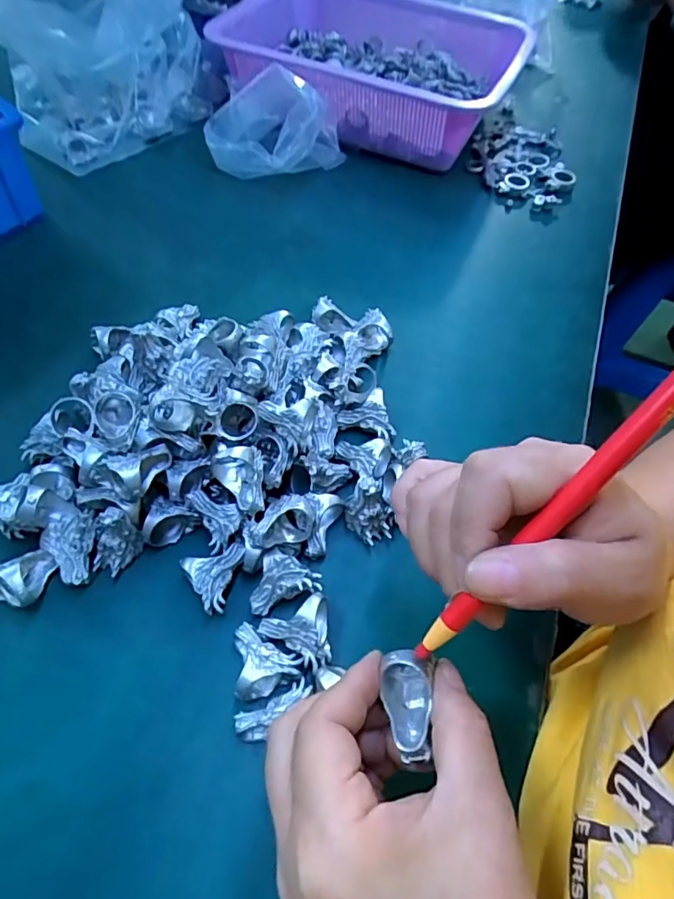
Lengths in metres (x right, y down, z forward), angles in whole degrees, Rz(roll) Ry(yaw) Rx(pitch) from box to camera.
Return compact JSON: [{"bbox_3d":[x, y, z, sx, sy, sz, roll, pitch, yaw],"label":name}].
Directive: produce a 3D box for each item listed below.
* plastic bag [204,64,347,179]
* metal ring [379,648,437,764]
[{"bbox_3d":[-0.059,-0.300,0.491,0.126,0.086,0.057,0,56,-5],"label":"plastic bag"},{"bbox_3d":[0.026,0.096,0.195,0.019,0.027,0.036,6,56,-1],"label":"metal ring"}]

